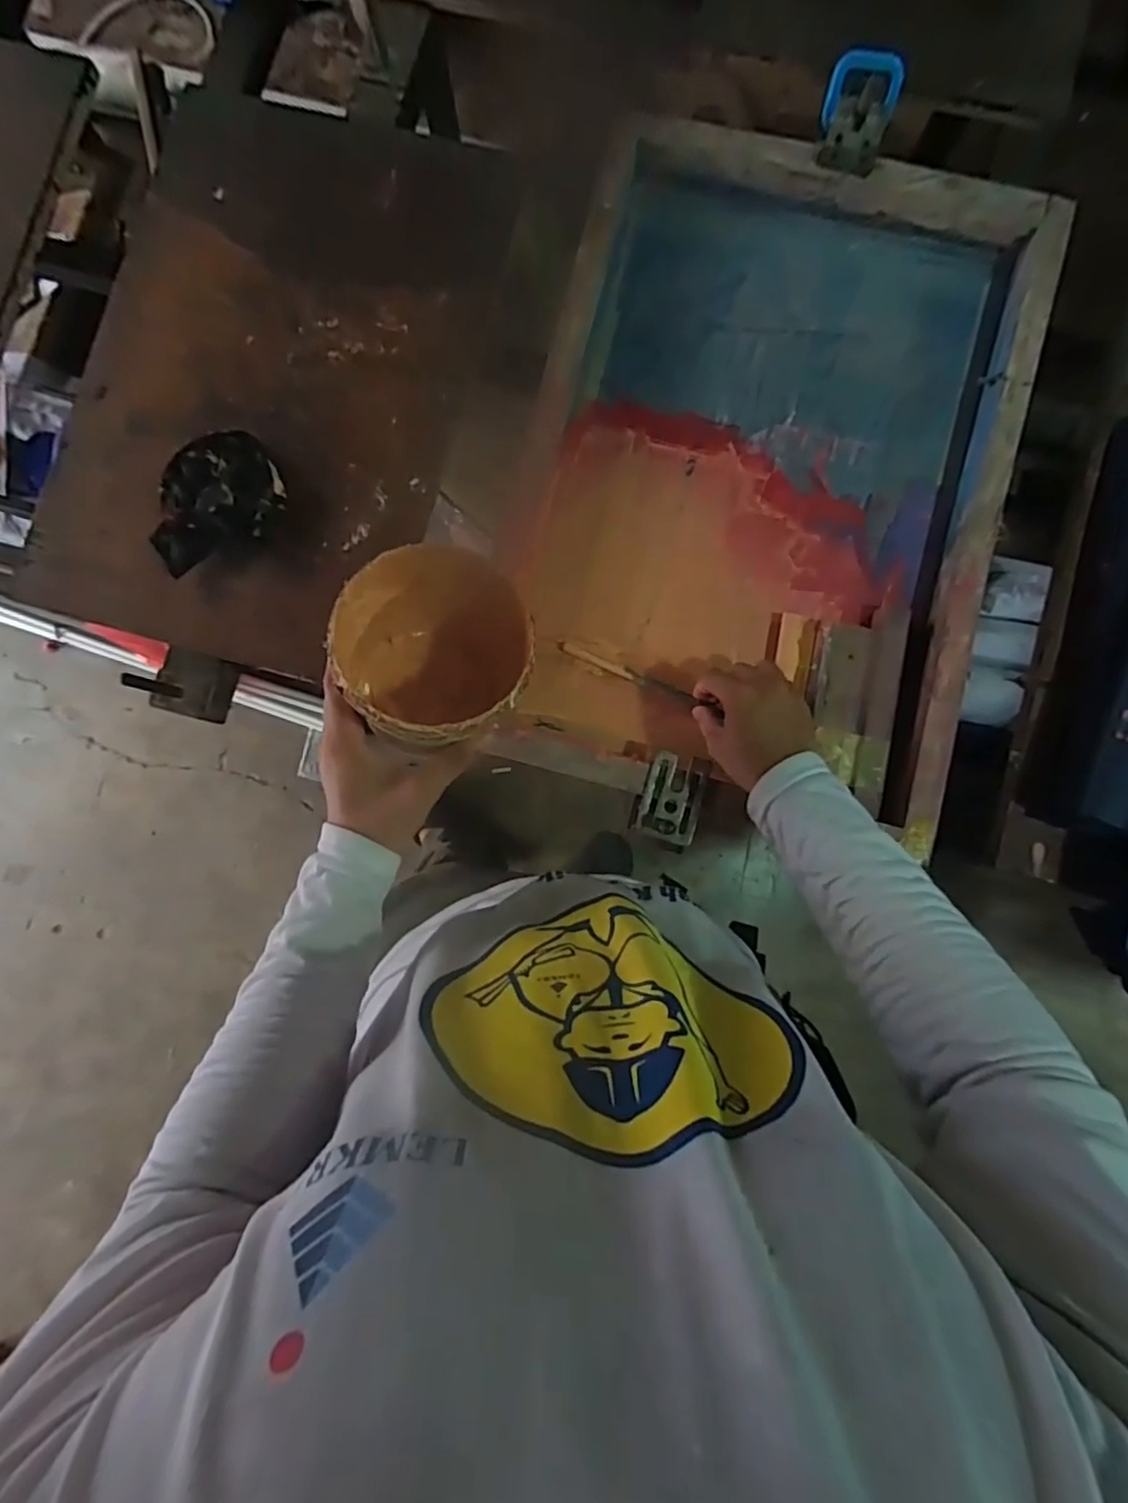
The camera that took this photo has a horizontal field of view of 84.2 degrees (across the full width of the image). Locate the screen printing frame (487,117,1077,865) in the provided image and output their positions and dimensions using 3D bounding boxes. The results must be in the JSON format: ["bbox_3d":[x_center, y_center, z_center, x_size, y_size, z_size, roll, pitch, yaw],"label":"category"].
[{"bbox_3d":[0.194,-0.268,0.605,0.429,0.062,0.638,14,83,5],"label":"screen printing frame"}]

